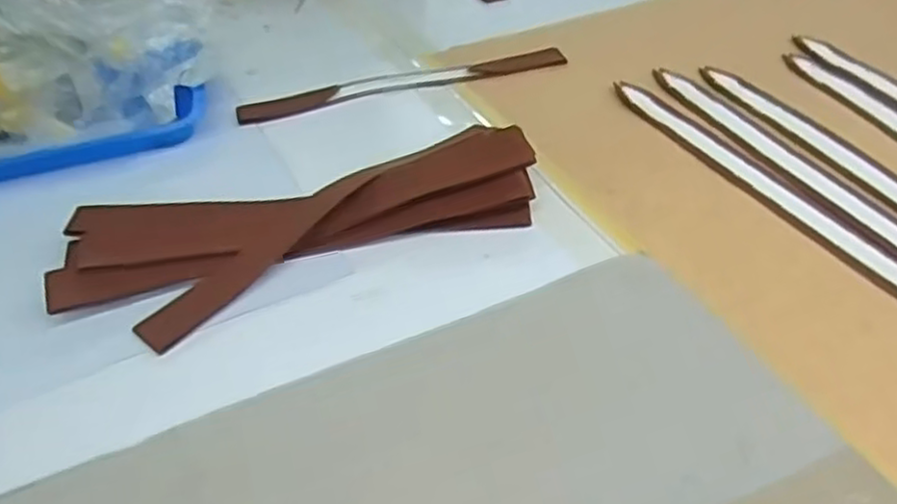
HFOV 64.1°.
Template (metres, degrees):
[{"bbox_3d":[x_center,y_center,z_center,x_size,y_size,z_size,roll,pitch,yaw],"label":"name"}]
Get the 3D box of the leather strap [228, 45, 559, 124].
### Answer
[{"bbox_3d":[-0.048,-0.184,0.776,0.353,0.007,0.047,-13,39,-8],"label":"leather strap"}]

